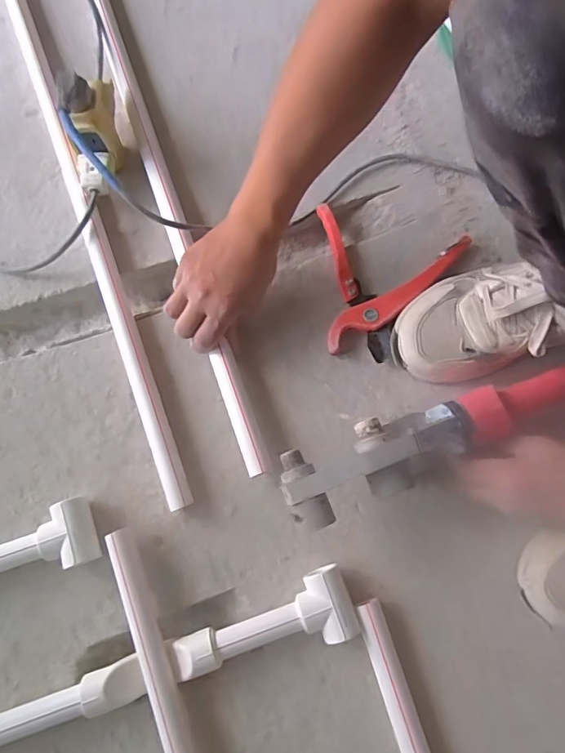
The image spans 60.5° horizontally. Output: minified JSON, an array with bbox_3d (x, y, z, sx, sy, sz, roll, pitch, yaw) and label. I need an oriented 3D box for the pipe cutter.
[{"bbox_3d":[0.105,-0.102,0.560,0.172,0.022,0.174,18,76,5],"label":"pipe cutter"}]

